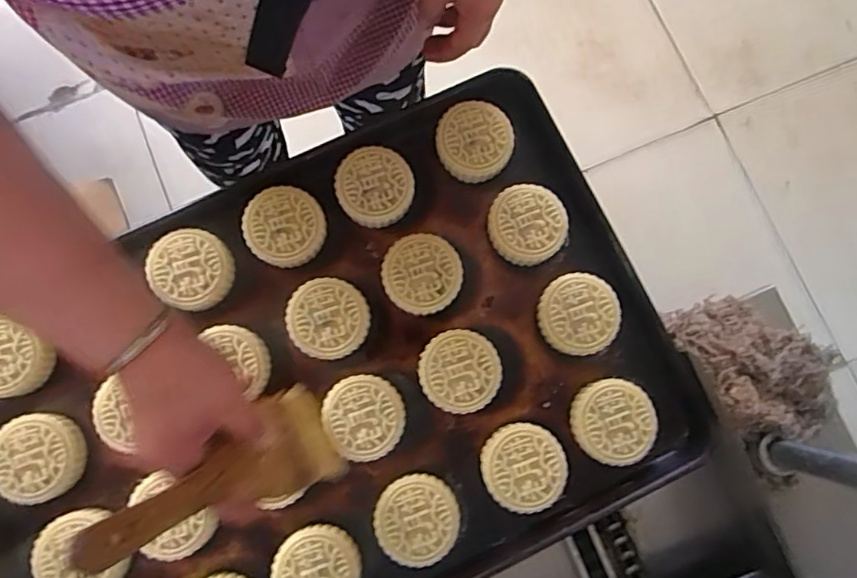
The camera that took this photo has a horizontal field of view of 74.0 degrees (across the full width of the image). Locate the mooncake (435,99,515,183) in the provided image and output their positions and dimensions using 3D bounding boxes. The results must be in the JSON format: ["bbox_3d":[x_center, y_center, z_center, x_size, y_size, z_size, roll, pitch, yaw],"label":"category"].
[{"bbox_3d":[0.043,-0.139,0.534,0.070,0.025,0.069,4,80,0],"label":"mooncake"}]

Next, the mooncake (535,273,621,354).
[{"bbox_3d":[0.133,0.024,0.514,0.071,0.028,0.068,0,80,0],"label":"mooncake"}]

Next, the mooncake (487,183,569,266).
[{"bbox_3d":[0.090,-0.058,0.525,0.068,0.029,0.070,0,80,0],"label":"mooncake"}]

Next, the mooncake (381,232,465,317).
[{"bbox_3d":[-0.006,-0.013,0.518,0.070,0.025,0.070,0,80,0],"label":"mooncake"}]

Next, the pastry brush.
[{"bbox_3d":[-0.132,0.125,0.384,0.024,0.221,0.077,-36,81,20],"label":"pastry brush"}]

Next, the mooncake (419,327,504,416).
[{"bbox_3d":[0.027,0.073,0.505,0.069,0.027,0.070,-17,80,-3],"label":"mooncake"}]

